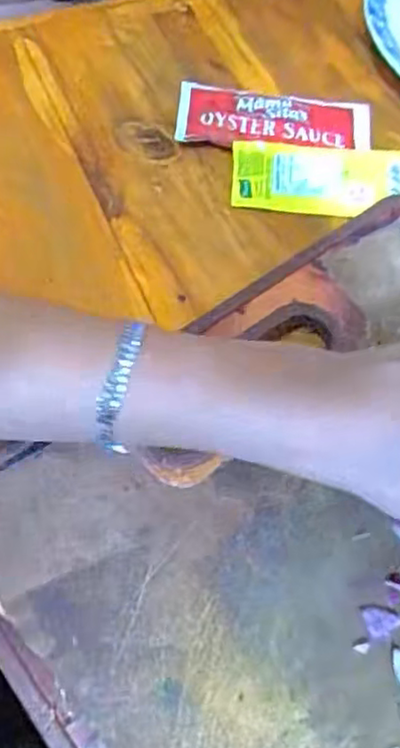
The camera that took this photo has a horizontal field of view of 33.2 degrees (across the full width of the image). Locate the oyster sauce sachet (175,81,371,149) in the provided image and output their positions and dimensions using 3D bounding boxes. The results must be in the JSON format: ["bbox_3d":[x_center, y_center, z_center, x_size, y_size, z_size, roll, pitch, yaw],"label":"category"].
[{"bbox_3d":[0.045,-0.152,0.398,0.113,0.013,0.052,9,61,2],"label":"oyster sauce sachet"}]

